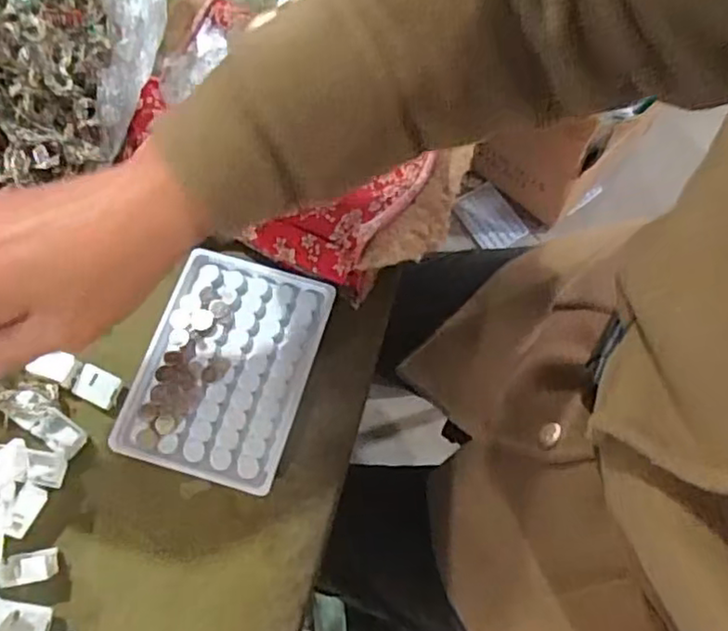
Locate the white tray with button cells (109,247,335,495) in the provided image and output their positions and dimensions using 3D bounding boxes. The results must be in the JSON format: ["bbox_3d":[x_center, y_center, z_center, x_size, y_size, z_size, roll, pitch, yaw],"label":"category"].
[{"bbox_3d":[-0.079,0.027,0.383,0.094,0.013,0.130,17,69,4],"label":"white tray with button cells"}]

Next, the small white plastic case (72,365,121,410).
[{"bbox_3d":[-0.156,0.041,0.386,0.025,0.006,0.019,24,70,7],"label":"small white plastic case"}]

